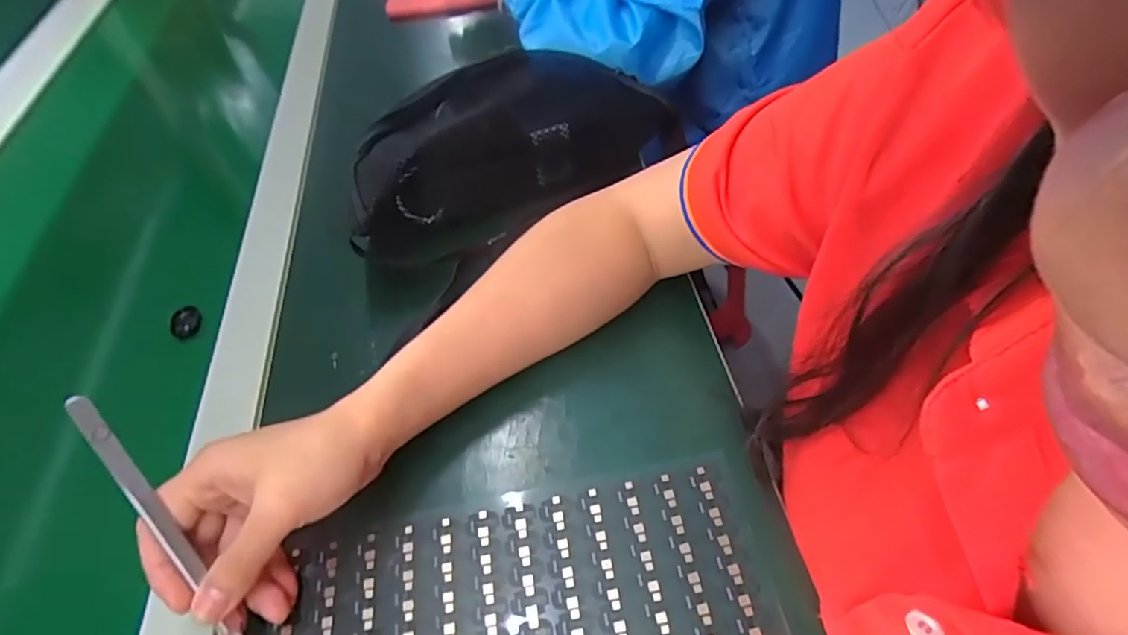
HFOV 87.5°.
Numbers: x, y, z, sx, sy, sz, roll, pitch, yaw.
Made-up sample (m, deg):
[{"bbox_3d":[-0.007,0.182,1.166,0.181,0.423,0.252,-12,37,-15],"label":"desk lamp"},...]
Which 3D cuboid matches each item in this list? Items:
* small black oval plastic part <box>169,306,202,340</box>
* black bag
[{"bbox_3d":[-0.287,0.004,0.448,0.023,0.014,0.019,-29,54,-17],"label":"small black oval plastic part"},{"bbox_3d":[-0.046,-0.142,0.470,0.278,0.090,0.113,-26,53,-14],"label":"black bag"}]

